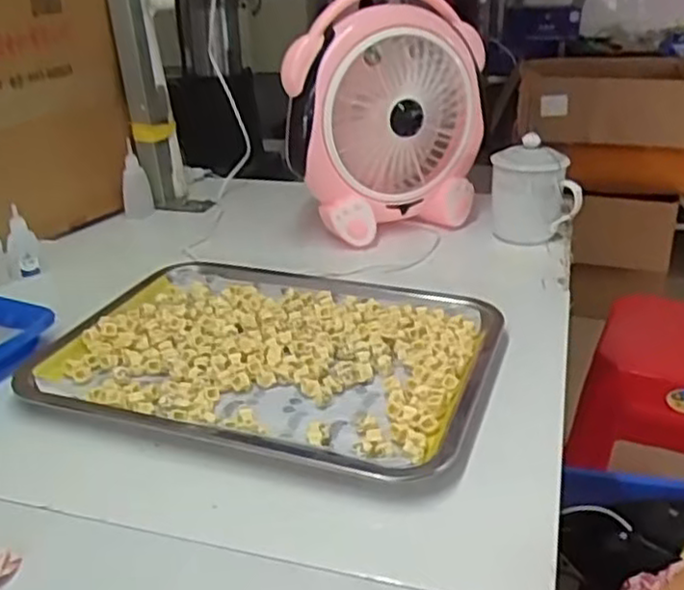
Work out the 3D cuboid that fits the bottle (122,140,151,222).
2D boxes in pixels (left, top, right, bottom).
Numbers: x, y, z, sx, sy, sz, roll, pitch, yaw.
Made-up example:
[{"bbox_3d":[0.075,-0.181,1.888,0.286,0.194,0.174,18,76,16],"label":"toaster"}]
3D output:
[{"bbox_3d":[-0.274,-0.149,0.963,0.038,0.093,0.036,-7,27,-13],"label":"bottle"}]

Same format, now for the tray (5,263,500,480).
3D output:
[{"bbox_3d":[-0.059,0.049,0.606,0.354,0.028,0.257,8,28,18],"label":"tray"}]

